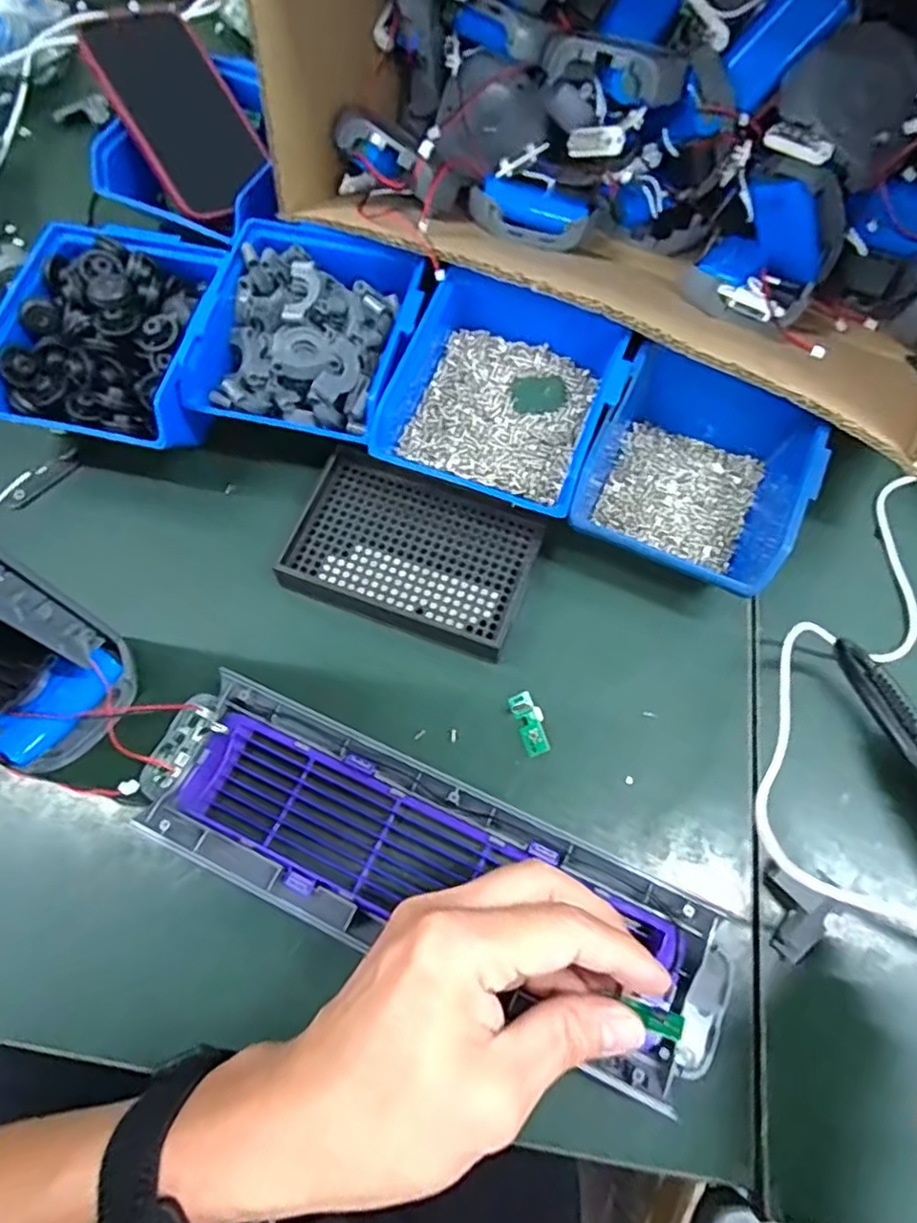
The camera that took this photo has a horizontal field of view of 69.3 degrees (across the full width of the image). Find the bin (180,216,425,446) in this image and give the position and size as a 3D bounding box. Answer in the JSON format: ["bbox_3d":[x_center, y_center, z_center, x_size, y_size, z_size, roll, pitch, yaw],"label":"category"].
[{"bbox_3d":[-0.087,-0.165,0.409,0.120,0.055,0.130,9,69,3],"label":"bin"}]

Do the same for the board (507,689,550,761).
[{"bbox_3d":[0.039,0.060,0.356,0.015,0.004,0.034,-17,70,-7],"label":"board"}]

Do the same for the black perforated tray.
[{"bbox_3d":[-0.026,-0.036,0.389,0.135,0.017,0.092,19,70,7],"label":"black perforated tray"}]

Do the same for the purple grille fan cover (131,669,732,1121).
[{"bbox_3d":[-0.017,0.124,0.321,0.297,0.027,0.093,21,70,9],"label":"purple grille fan cover"}]

